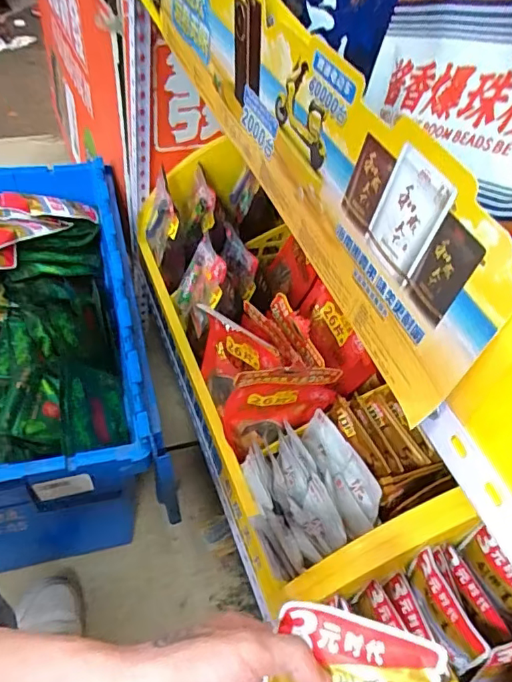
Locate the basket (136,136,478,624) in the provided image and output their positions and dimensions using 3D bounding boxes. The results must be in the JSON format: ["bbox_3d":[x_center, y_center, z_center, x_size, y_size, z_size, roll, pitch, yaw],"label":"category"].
[{"bbox_3d":[0.010,0.006,0.720,0.207,0.207,0.641,-15,52,-18],"label":"basket"}]

